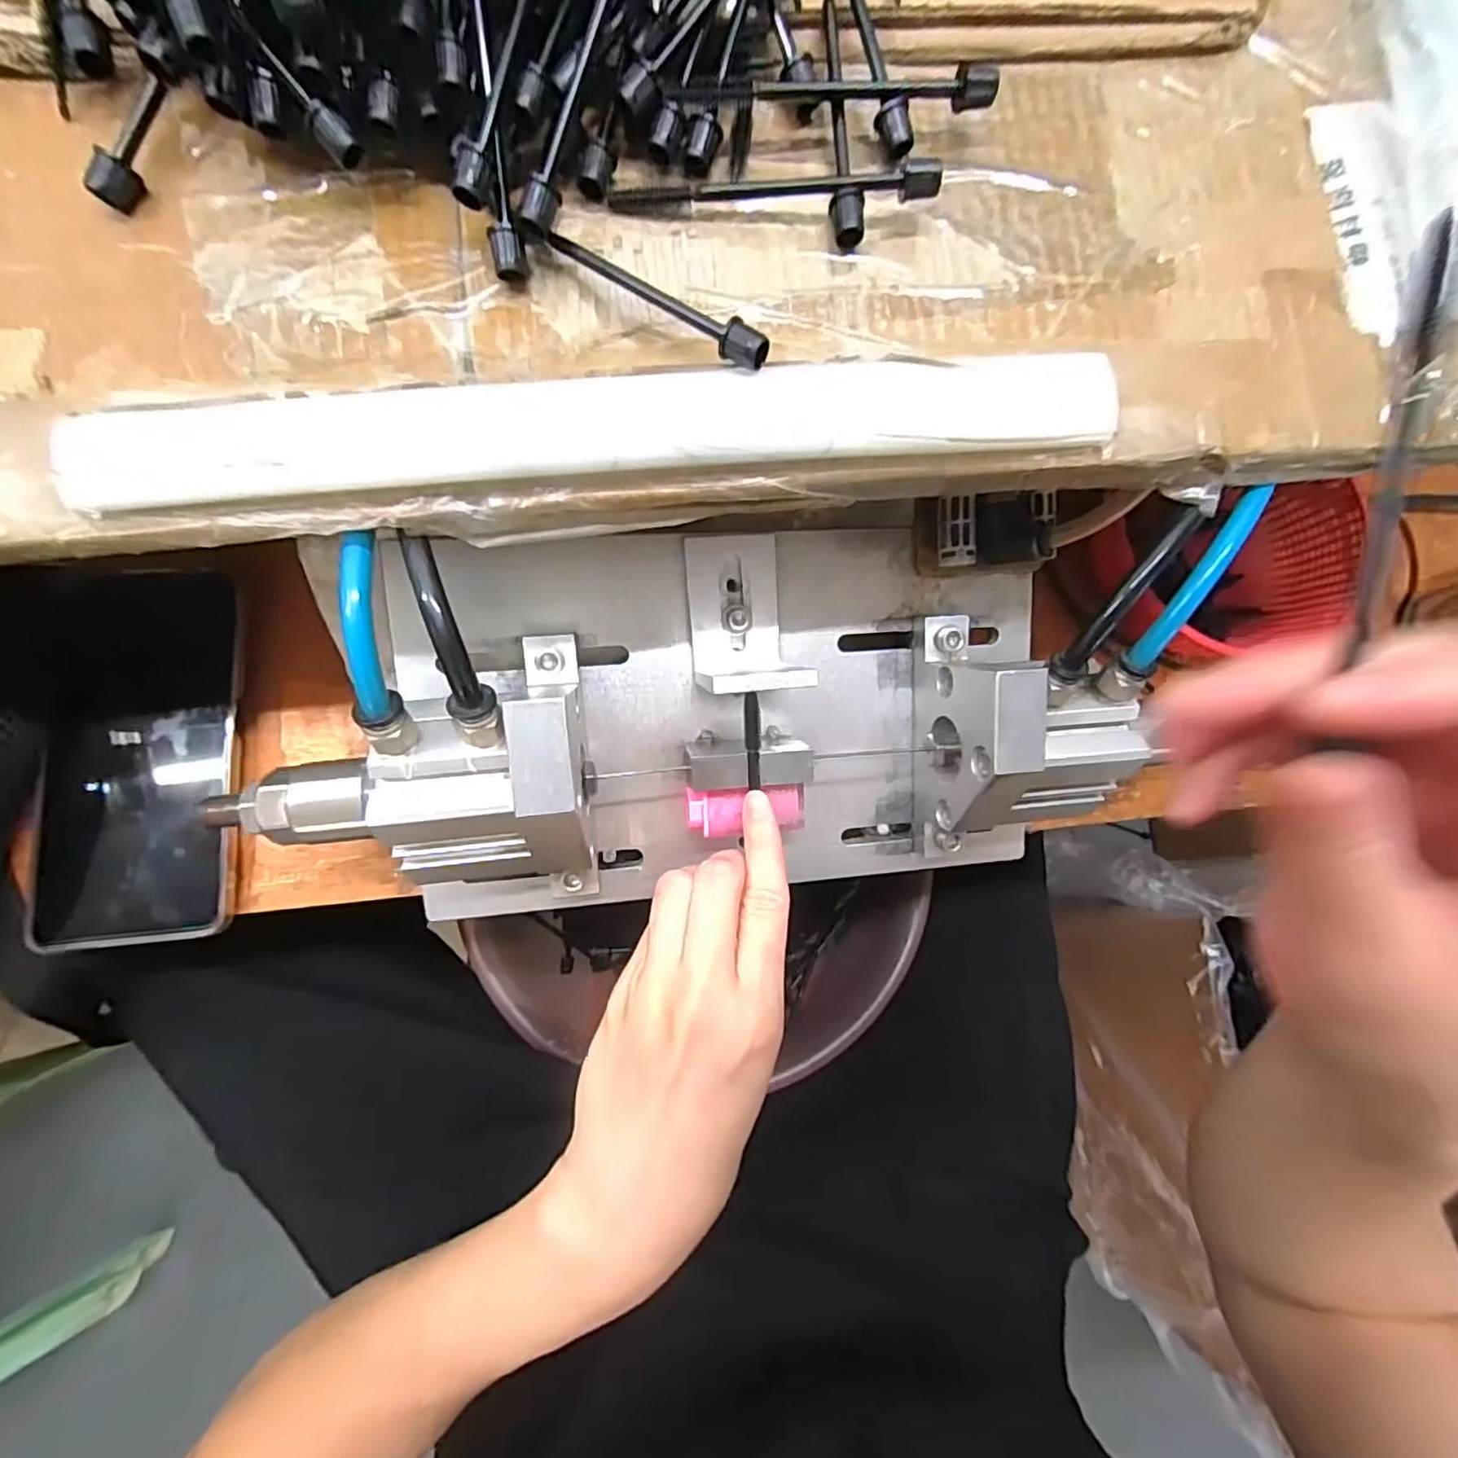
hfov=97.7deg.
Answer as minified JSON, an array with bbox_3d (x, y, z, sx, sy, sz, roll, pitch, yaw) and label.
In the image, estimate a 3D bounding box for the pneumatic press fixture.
[{"bbox_3d":[-0.001,-0.008,0.246,0.314,0.109,0.147,-4,84,-5],"label":"pneumatic press fixture"}]

